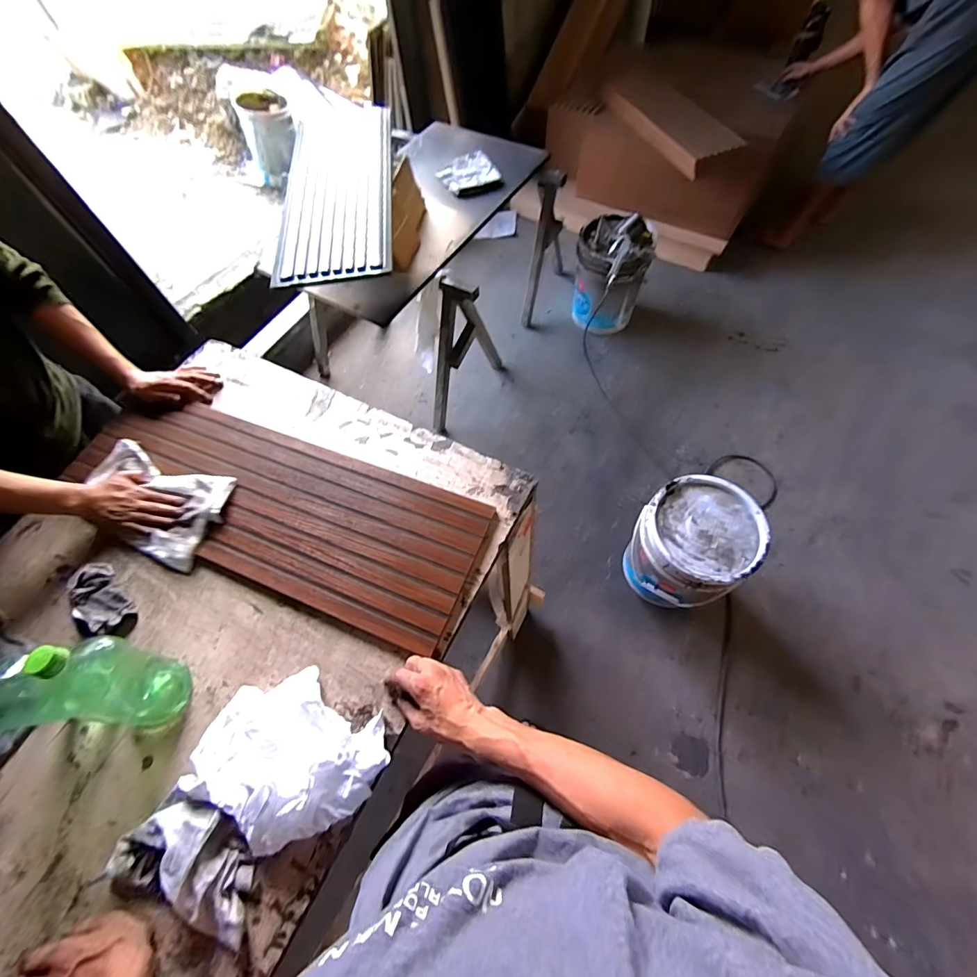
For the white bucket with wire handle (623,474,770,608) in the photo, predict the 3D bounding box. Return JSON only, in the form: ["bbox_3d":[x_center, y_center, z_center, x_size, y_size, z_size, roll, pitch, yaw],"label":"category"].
[{"bbox_3d":[0.589,0.181,1.317,0.309,0.379,0.287,-1,63,2],"label":"white bucket with wire handle"}]

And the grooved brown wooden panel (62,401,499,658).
[{"bbox_3d":[-0.349,0.030,0.719,0.712,0.029,0.250,18,68,10],"label":"grooved brown wooden panel"}]

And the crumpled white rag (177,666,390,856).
[{"bbox_3d":[-0.253,0.332,0.541,0.215,0.058,0.174,27,68,15],"label":"crumpled white rag"}]

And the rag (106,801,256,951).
[{"bbox_3d":[-0.347,0.429,0.503,0.180,0.043,0.102,14,65,9],"label":"rag"}]

